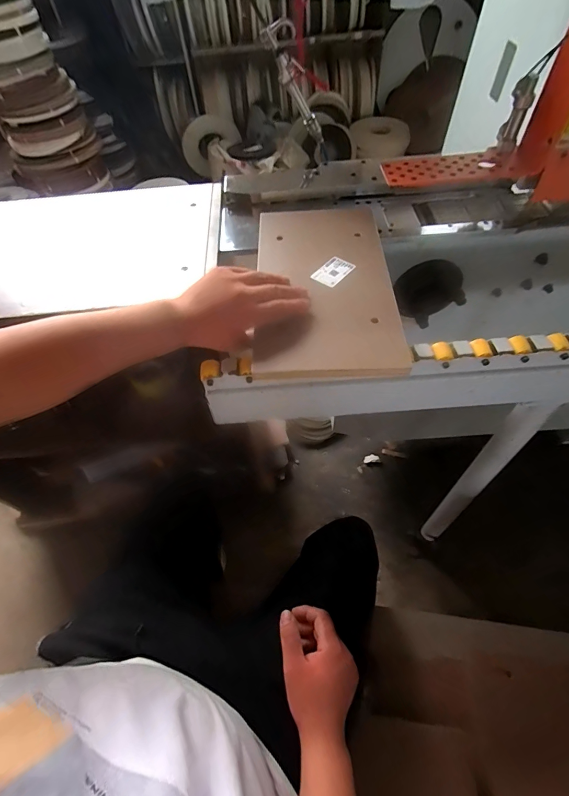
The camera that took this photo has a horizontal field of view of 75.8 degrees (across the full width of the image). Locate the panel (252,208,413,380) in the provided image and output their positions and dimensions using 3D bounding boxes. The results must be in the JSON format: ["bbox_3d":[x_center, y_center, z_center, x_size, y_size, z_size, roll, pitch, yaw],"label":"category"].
[{"bbox_3d":[0.054,-0.166,0.528,0.190,0.023,0.339,-4,56,1],"label":"panel"}]

